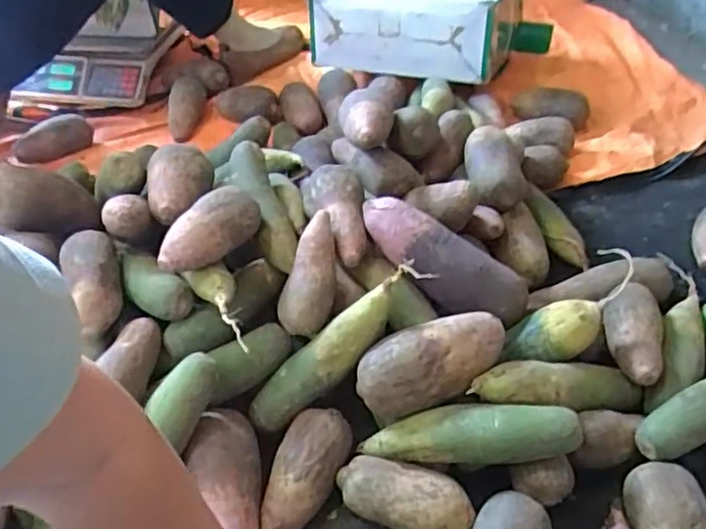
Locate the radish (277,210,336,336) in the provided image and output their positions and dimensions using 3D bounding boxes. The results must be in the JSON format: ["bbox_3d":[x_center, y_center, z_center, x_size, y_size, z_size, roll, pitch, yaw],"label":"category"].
[{"bbox_3d":[-0.048,0.010,0.722,0.053,0.044,0.135,8,77,13],"label":"radish"}]

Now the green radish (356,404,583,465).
[{"bbox_3d":[0.114,0.174,0.654,0.225,0.047,0.053,-8,45,16],"label":"green radish"}]

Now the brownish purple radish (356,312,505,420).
[{"bbox_3d":[0.081,0.101,0.669,0.157,0.053,0.065,-26,48,-1],"label":"brownish purple radish"}]

